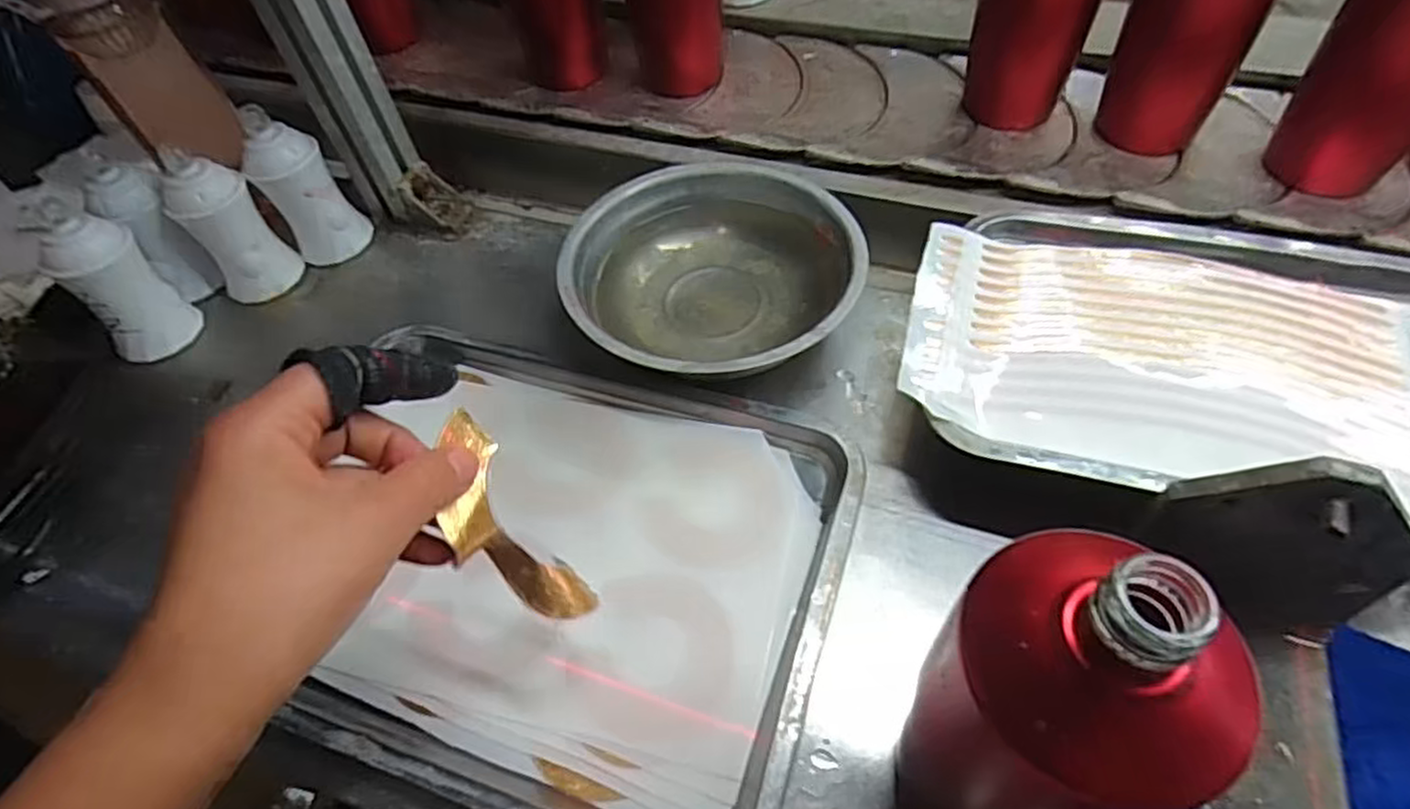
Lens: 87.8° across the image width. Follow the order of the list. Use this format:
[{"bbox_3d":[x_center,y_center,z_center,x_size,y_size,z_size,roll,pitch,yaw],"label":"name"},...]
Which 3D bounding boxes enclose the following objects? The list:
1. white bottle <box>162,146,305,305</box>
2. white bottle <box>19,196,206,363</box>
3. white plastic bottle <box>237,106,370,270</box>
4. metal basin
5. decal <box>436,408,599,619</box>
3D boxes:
[{"bbox_3d":[-0.353,-0.129,0.545,0.059,0.099,0.051,-41,67,-19],"label":"white bottle"},{"bbox_3d":[-0.413,-0.083,0.515,0.052,0.108,0.045,-31,57,-16],"label":"white bottle"},{"bbox_3d":[-0.308,-0.163,0.562,0.057,0.103,0.054,10,62,8],"label":"white plastic bottle"},{"bbox_3d":[0.007,-0.087,0.504,0.192,0.048,0.189,-1,61,2],"label":"metal basin"},{"bbox_3d":[-0.082,0.056,0.308,0.035,0.107,0.033,-31,37,-17],"label":"decal"}]

